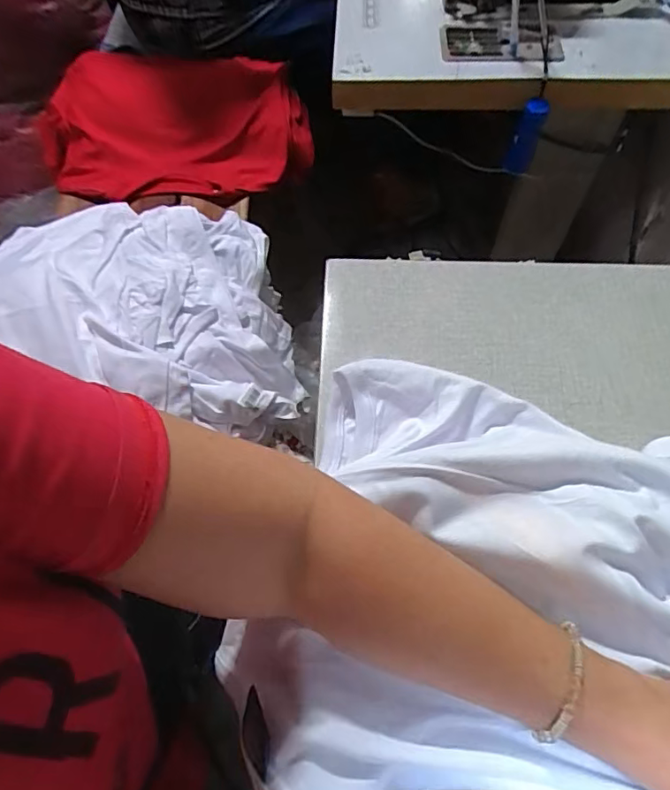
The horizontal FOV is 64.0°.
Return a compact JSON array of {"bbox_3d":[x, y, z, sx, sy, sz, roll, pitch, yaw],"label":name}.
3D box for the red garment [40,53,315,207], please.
[{"bbox_3d":[-0.286,-0.473,0.956,0.479,0.125,0.294,-4,61,-1],"label":"red garment"}]

